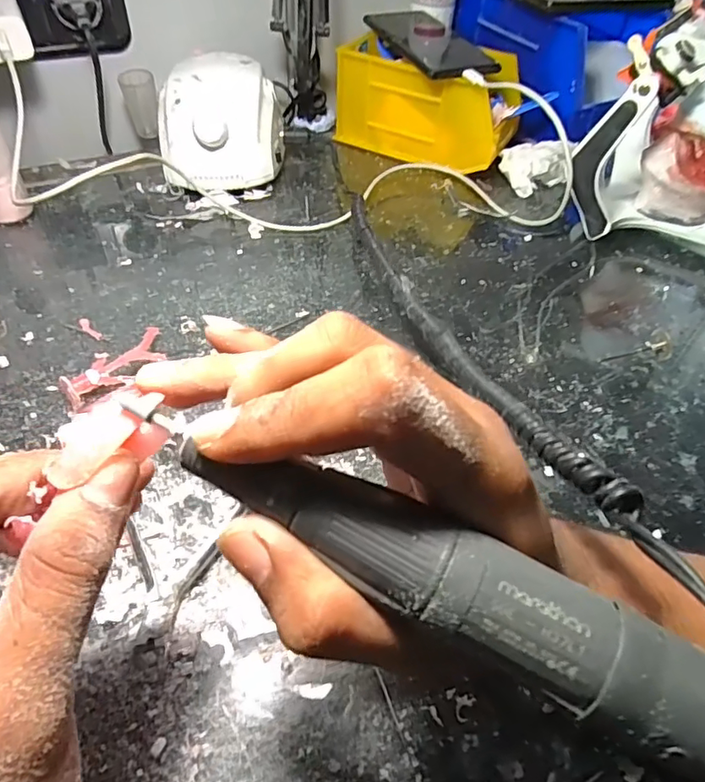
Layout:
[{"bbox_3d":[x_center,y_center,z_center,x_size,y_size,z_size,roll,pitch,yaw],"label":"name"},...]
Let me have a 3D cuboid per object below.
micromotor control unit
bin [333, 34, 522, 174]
[{"bbox_3d":[-0.119,-0.246,0.495,0.109,0.080,0.134,-6,49,-10],"label":"micromotor control unit"},{"bbox_3d":[0.079,-0.294,0.548,0.167,0.089,0.103,26,52,18],"label":"bin"}]

